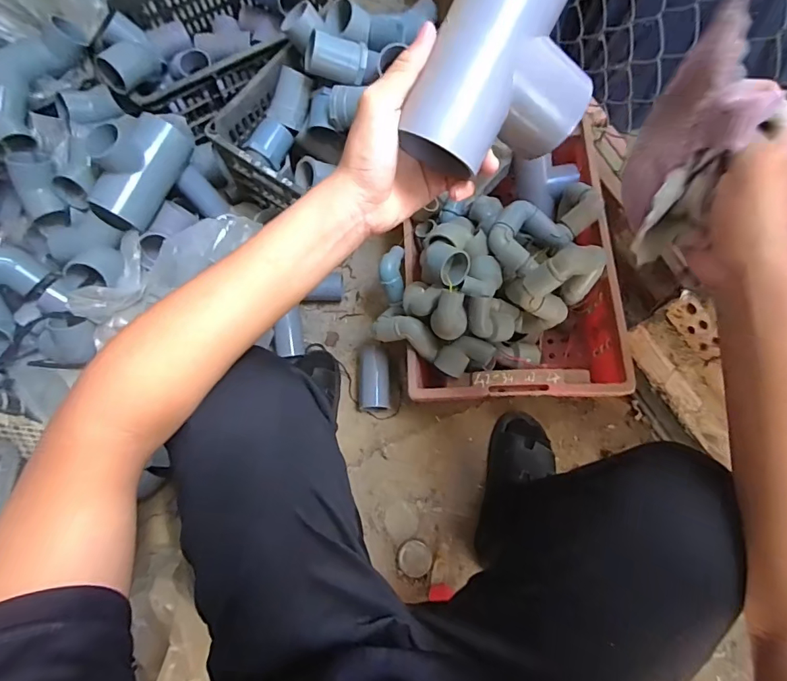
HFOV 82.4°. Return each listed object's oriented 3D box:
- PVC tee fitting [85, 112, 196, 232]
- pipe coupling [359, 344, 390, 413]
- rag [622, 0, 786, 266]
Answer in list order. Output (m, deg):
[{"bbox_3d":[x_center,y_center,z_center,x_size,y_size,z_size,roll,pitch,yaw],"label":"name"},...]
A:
[{"bbox_3d":[-0.450,-0.305,0.775,0.080,0.127,0.204,18,76,7],"label":"PVC tee fitting"},{"bbox_3d":[-0.035,0.073,0.859,0.056,0.044,0.121,0,74,2],"label":"pipe coupling"},{"bbox_3d":[0.203,-0.136,0.313,0.038,0.111,0.120,11,75,5],"label":"rag"}]

